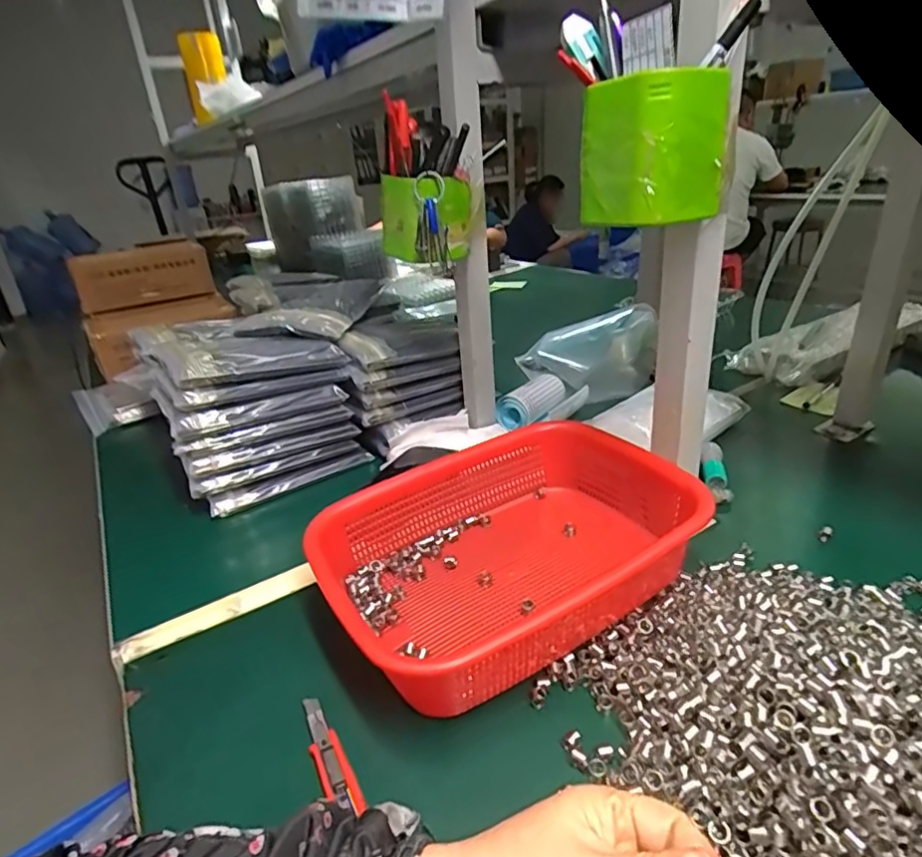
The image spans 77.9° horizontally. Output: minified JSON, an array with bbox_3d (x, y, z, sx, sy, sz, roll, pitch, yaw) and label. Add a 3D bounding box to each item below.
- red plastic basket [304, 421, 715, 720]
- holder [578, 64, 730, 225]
[{"bbox_3d":[0.041,0.092,0.454,0.263,0.078,0.206,-17,28,-25],"label":"red plastic basket"},{"bbox_3d":[0.116,-0.171,0.355,0.065,0.078,0.070,-20,30,-30],"label":"holder"}]

